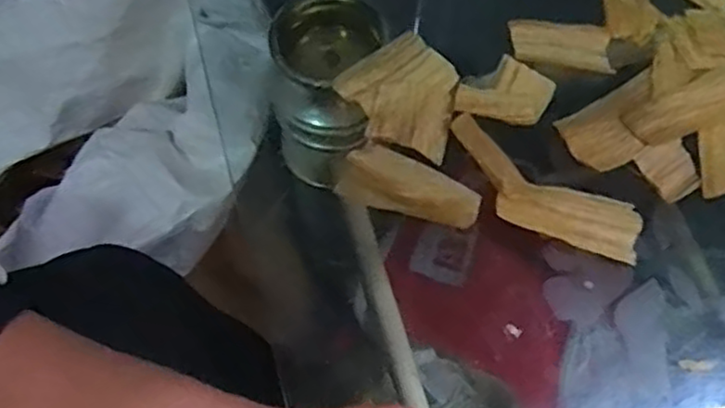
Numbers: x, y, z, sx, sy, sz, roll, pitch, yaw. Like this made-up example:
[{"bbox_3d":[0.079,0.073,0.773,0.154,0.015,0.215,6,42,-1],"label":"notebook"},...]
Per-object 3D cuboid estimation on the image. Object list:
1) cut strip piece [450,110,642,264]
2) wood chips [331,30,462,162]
[{"bbox_3d":[0.090,-0.005,0.365,0.110,0.011,0.043,30,70,12],"label":"cut strip piece"},{"bbox_3d":[0.027,-0.061,0.394,0.062,0.004,0.073,-38,72,-15],"label":"wood chips"}]

